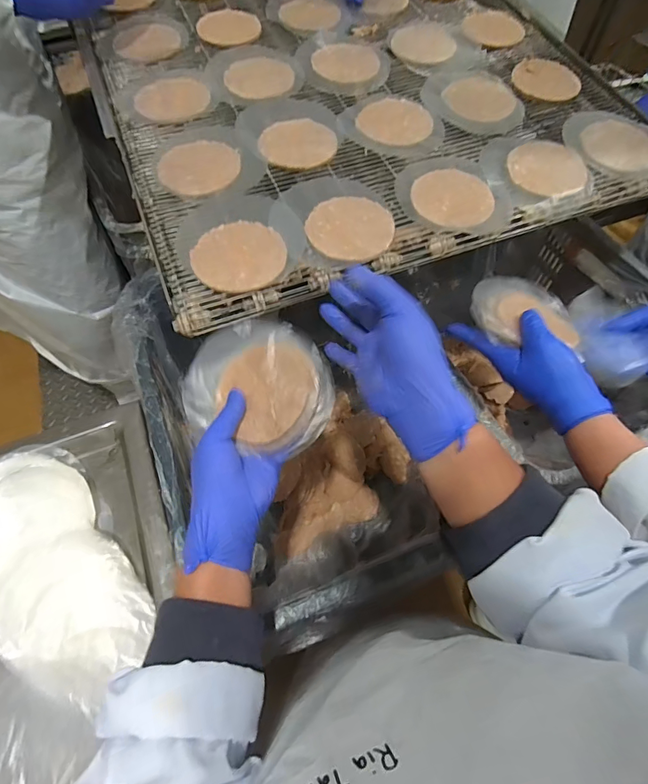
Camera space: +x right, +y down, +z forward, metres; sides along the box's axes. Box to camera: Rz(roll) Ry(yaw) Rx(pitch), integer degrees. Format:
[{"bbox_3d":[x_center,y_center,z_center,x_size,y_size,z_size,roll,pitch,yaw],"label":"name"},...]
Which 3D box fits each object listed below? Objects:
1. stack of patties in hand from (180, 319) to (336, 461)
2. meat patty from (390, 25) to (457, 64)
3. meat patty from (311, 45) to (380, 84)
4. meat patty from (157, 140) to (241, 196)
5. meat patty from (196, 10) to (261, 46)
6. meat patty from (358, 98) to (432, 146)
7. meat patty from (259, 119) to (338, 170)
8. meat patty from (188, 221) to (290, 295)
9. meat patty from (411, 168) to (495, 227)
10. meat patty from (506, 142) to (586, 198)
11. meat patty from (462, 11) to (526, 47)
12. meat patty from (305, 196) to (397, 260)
[{"bbox_3d":[-0.059,-0.008,0.392,0.135,0.021,0.114,13,80,9],"label":"stack of patties in hand"},{"bbox_3d":[0.137,-0.477,0.583,0.086,0.015,0.069,10,61,6],"label":"meat patty"},{"bbox_3d":[0.029,-0.431,0.557,0.086,0.009,0.079,2,60,1],"label":"meat patty"},{"bbox_3d":[-0.138,-0.247,0.463,0.088,0.004,0.083,0,60,0],"label":"meat patty"},{"bbox_3d":[-0.130,-0.505,0.587,0.085,0.010,0.074,-11,61,-7],"label":"meat patty"},{"bbox_3d":[0.084,-0.322,0.503,0.078,0.005,0.085,0,60,0],"label":"meat patty"},{"bbox_3d":[-0.030,-0.284,0.486,0.084,0.011,0.076,-8,61,-5],"label":"meat patty"},{"bbox_3d":[-0.081,-0.130,0.406,0.086,0.008,0.081,-1,60,0],"label":"meat patty"},{"bbox_3d":[0.135,-0.205,0.447,0.083,0.009,0.078,0,60,0],"label":"meat patty"},{"bbox_3d":[0.245,-0.248,0.471,0.076,0.010,0.079,0,60,0],"label":"meat patty"},{"bbox_3d":[0.240,-0.514,0.599,0.085,0.008,0.093,15,61,8],"label":"meat patty"},{"bbox_3d":[0.025,-0.164,0.423,0.084,0.007,0.083,0,60,0],"label":"meat patty"}]

